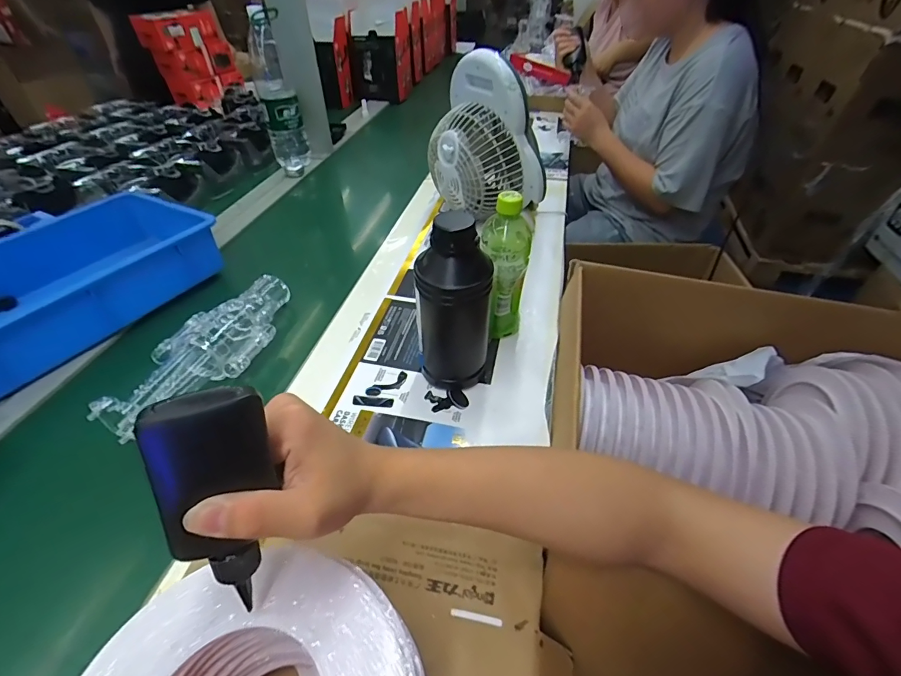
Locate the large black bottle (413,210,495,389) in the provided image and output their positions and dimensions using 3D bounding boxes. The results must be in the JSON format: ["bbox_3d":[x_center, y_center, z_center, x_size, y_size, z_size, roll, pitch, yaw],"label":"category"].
[{"bbox_3d":[0.008,-0.040,0.501,0.083,0.222,0.091,7,44,7],"label":"large black bottle"}]

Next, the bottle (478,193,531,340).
[{"bbox_3d":[0.070,-0.093,0.569,0.063,0.205,0.069,-1,43,-2],"label":"bottle"}]

